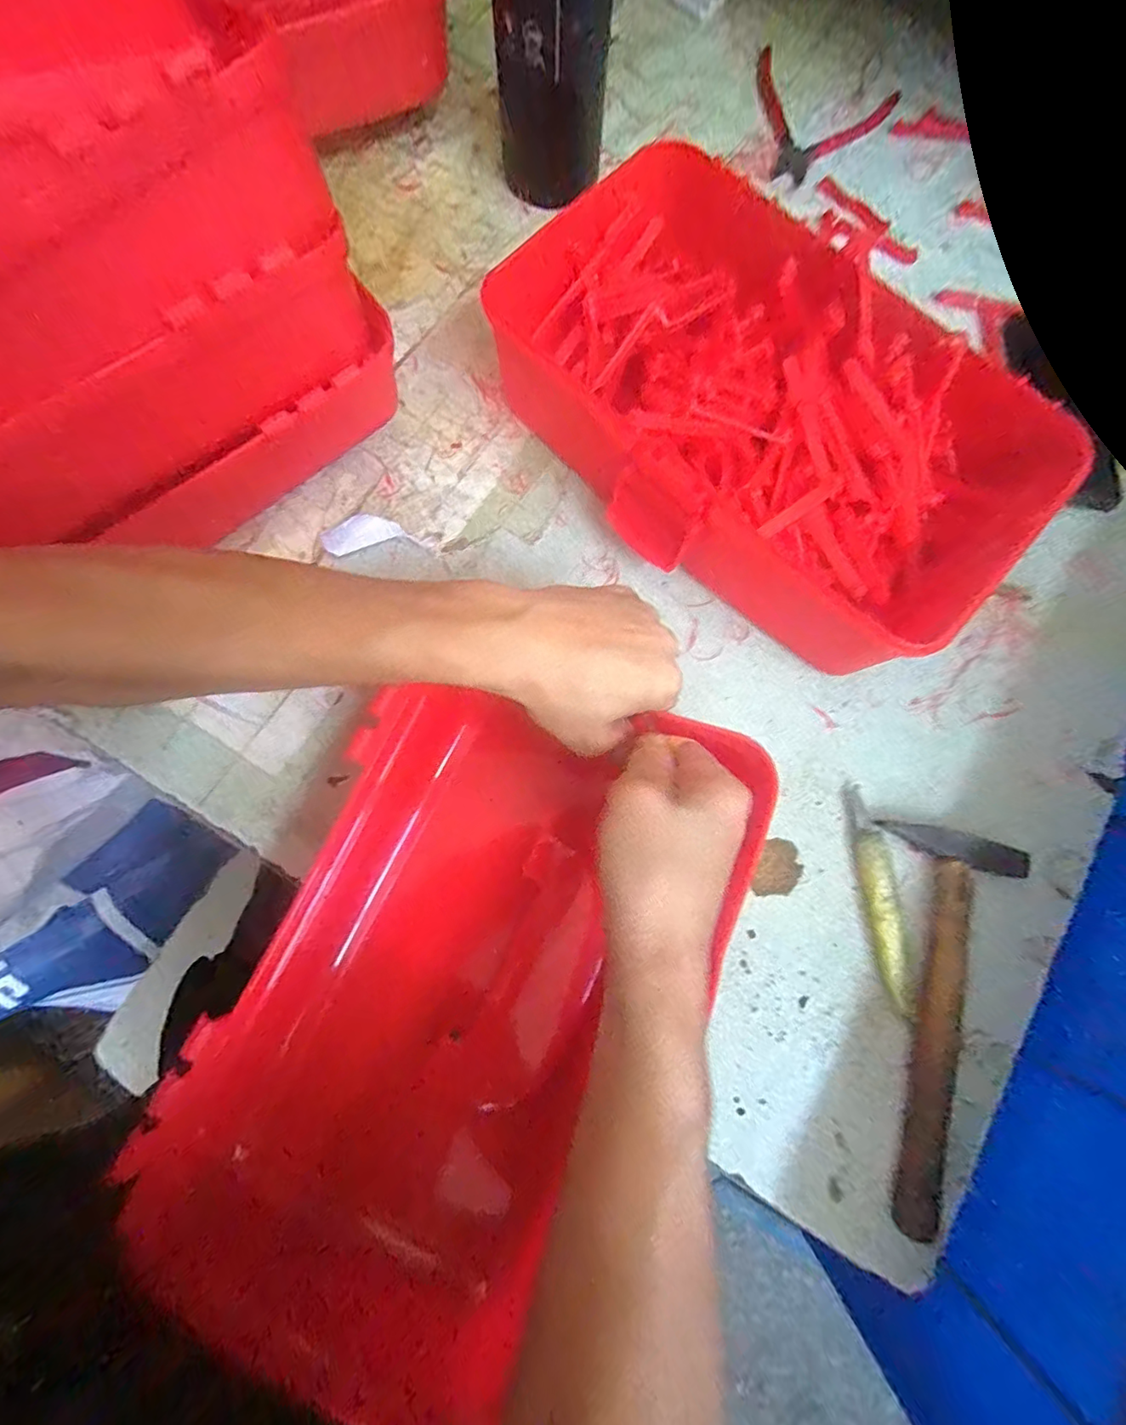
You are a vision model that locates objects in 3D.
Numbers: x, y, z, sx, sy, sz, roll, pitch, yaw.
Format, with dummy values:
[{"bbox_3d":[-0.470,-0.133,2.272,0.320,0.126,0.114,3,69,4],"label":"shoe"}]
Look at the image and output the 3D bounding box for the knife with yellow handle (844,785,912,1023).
[{"bbox_3d":[0.201,0.116,0.337,0.020,0.011,0.138,-4,79,-2],"label":"knife with yellow handle"}]

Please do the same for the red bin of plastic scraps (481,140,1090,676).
[{"bbox_3d":[0.121,-0.195,0.360,0.217,0.089,0.358,-39,82,-8],"label":"red bin of plastic scraps"}]

